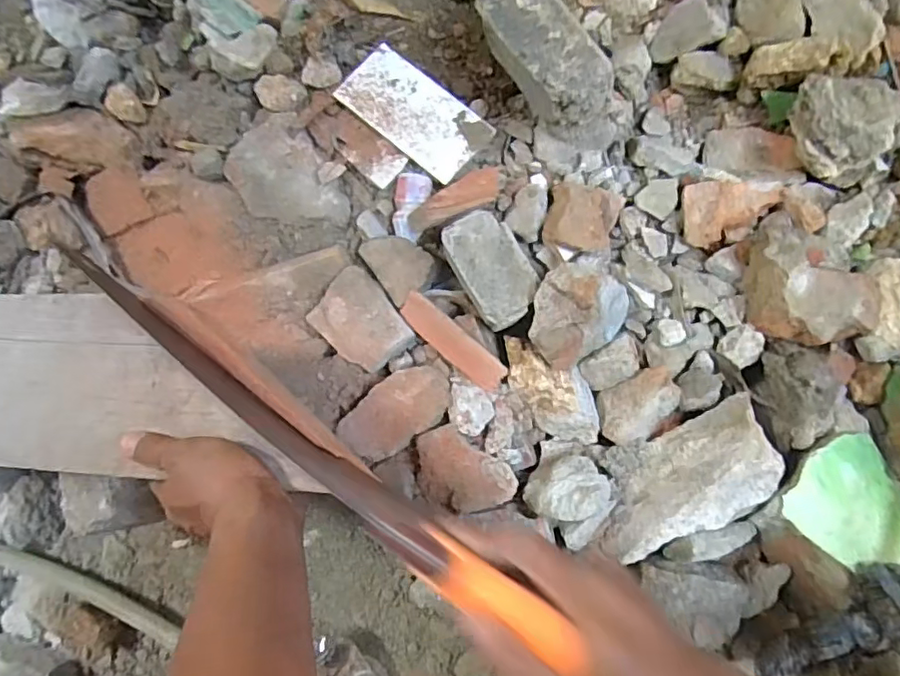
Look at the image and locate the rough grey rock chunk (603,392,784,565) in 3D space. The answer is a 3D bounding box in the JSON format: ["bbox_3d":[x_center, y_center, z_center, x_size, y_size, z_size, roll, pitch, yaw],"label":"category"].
[{"bbox_3d":[0.224,0.139,0.577,0.186,0.059,0.097,-25,82,8],"label":"rough grey rock chunk"}]

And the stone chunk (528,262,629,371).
[{"bbox_3d":[0.129,-0.028,0.606,0.106,0.060,0.086,-36,81,6],"label":"stone chunk"}]

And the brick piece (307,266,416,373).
[{"bbox_3d":[-0.094,-0.017,0.634,0.101,0.017,0.078,44,94,10],"label":"brick piece"}]

